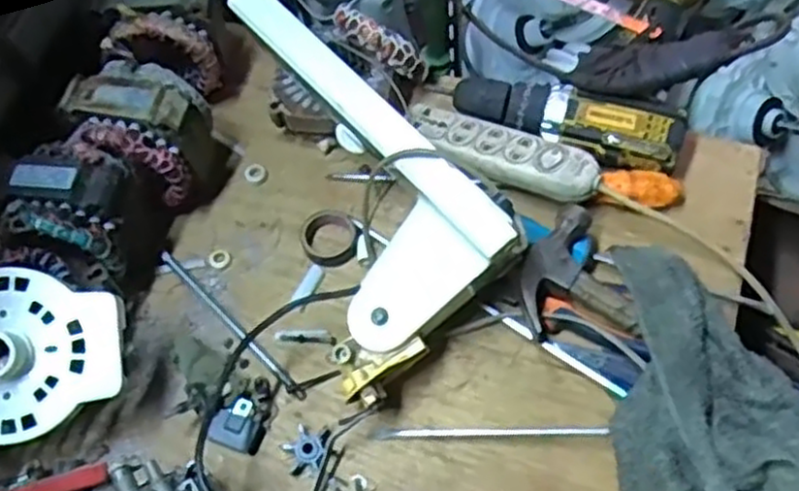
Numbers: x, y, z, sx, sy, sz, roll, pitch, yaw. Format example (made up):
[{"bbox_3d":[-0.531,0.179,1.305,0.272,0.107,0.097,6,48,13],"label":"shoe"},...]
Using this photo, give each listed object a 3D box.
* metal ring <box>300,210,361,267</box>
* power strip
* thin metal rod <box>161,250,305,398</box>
[{"bbox_3d":[-0.059,-0.007,0.640,0.048,0.014,0.051,-2,60,3],"label":"metal ring"},{"bbox_3d":[0.082,-0.082,0.643,0.176,0.027,0.057,26,65,18],"label":"power strip"},{"bbox_3d":[-0.136,0.060,0.608,0.172,0.013,0.009,40,70,23],"label":"thin metal rod"}]

